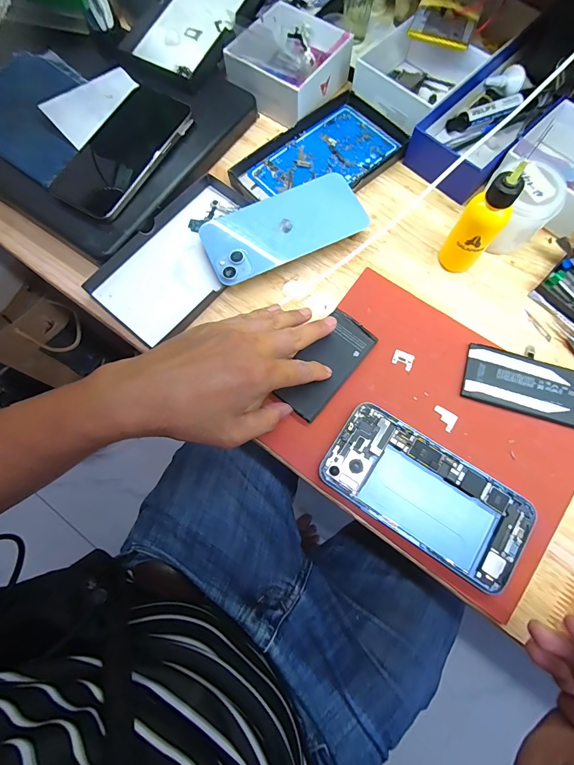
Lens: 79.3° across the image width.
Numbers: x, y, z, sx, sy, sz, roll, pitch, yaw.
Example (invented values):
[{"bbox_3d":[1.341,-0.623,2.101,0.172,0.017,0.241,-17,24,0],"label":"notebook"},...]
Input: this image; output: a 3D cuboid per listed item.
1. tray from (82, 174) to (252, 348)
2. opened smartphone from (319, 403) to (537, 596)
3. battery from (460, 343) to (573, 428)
[{"bbox_3d":[-0.101,-0.124,0.346,0.103,0.014,0.176,38,81,9],"label":"tray"},{"bbox_3d":[0.109,0.087,0.277,0.157,0.012,0.077,33,81,8],"label":"opened smartphone"},{"bbox_3d":[0.205,-0.002,0.299,0.098,0.004,0.058,17,79,5],"label":"battery"}]

